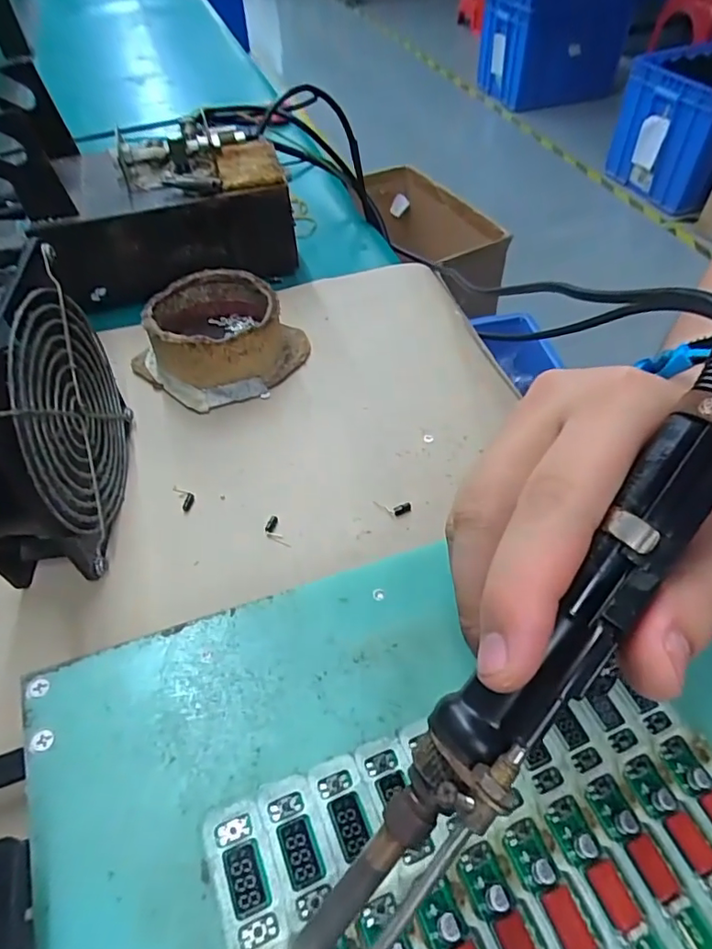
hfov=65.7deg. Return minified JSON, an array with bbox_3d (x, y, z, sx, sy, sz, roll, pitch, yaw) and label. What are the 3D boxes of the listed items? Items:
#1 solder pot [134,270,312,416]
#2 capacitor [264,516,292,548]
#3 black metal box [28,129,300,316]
[{"bbox_3d":[-0.089,-0.091,0.360,0.094,0.041,0.090,28,58,23],"label":"solder pot"},{"bbox_3d":[-0.042,0.030,0.285,0.009,0.004,0.020,-20,54,-15],"label":"capacitor"},{"bbox_3d":[-0.142,-0.201,0.426,0.180,0.078,0.103,-13,52,-8],"label":"black metal box"}]

